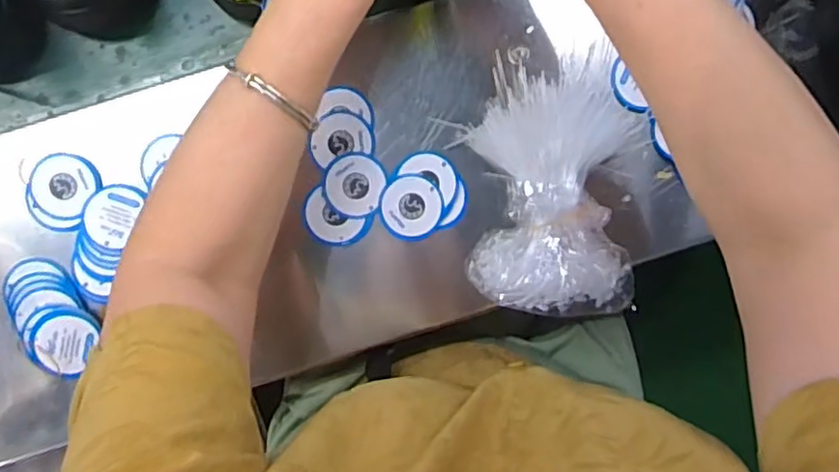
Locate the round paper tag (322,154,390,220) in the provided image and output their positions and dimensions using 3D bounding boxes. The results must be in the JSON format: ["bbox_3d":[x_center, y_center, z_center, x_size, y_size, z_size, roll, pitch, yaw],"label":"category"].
[{"bbox_3d":[-0.048,-0.037,0.487,0.045,0.004,0.047,-7,92,-3],"label":"round paper tag"}]

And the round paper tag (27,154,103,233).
[{"bbox_3d":[-0.263,-0.034,0.478,0.047,0.007,0.055,30,93,-7],"label":"round paper tag"}]

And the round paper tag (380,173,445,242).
[{"bbox_3d":[-0.005,-0.021,0.490,0.046,0.004,0.049,-5,97,-3],"label":"round paper tag"}]

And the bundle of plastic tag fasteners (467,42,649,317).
[{"bbox_3d":[0.103,-0.038,0.482,0.117,0.040,0.186,4,96,-4],"label":"bundle of plastic tag fasteners"}]

